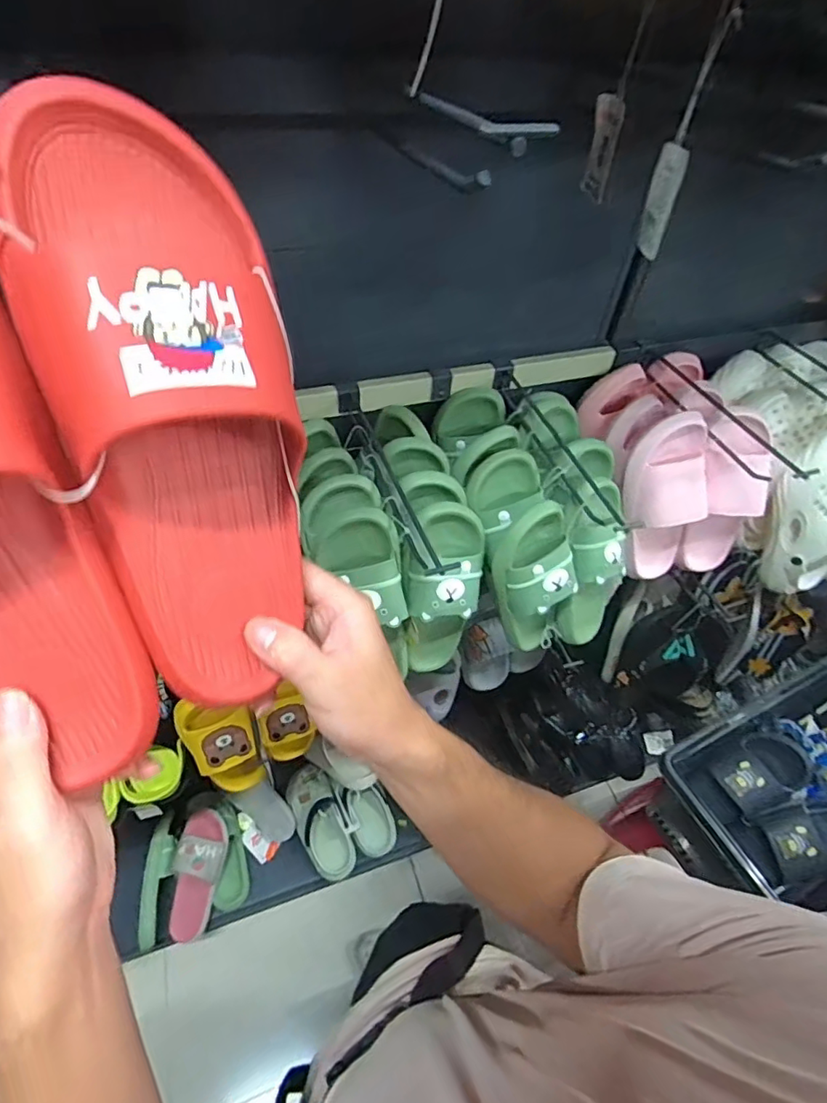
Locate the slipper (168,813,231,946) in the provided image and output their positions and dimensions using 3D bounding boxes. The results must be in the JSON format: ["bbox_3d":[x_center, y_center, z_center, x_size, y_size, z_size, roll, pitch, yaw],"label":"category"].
[{"bbox_3d":[-0.474,0.711,1.223,0.103,0.069,0.257,6,77,0],"label":"slipper"}]

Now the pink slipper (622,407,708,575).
[{"bbox_3d":[0.369,-0.065,0.805,0.109,0.262,0.069,-13,32,-15],"label":"pink slipper"}]

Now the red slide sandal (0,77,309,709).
[{"bbox_3d":[-0.101,-0.054,0.247,0.100,0.262,0.070,-14,17,-15],"label":"red slide sandal"}]

